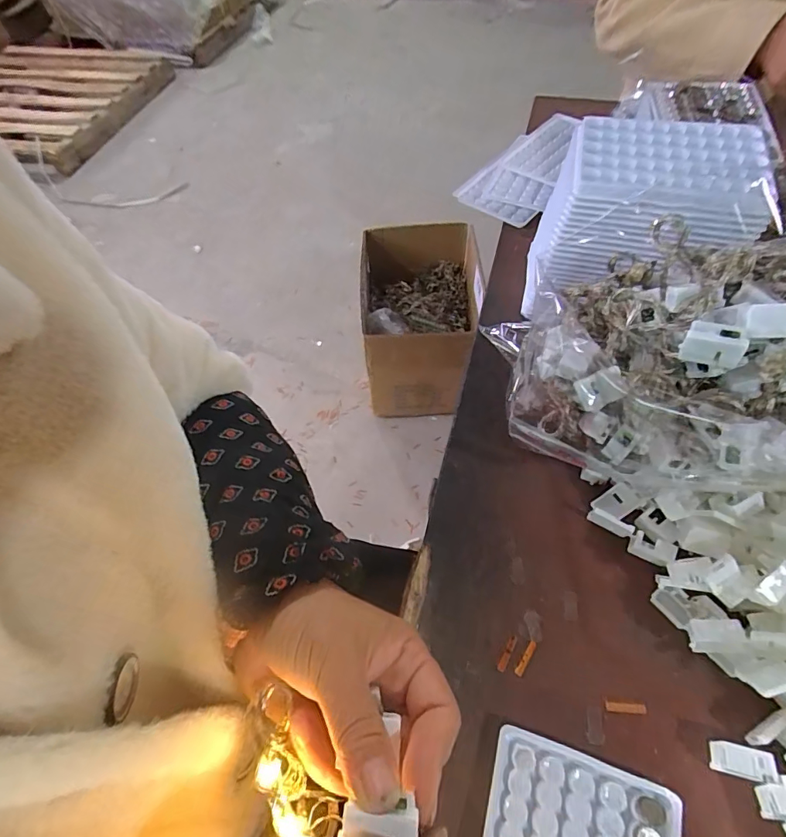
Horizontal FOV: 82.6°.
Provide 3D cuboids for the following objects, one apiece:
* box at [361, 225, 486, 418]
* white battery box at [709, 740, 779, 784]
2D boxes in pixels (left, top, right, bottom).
[{"bbox_3d":[0.076,-0.252,1.185,0.278,0.305,0.397,-1,59,4],"label":"box"},{"bbox_3d":[0.186,0.184,0.240,0.026,0.015,0.014,9,60,9],"label":"white battery box"}]

